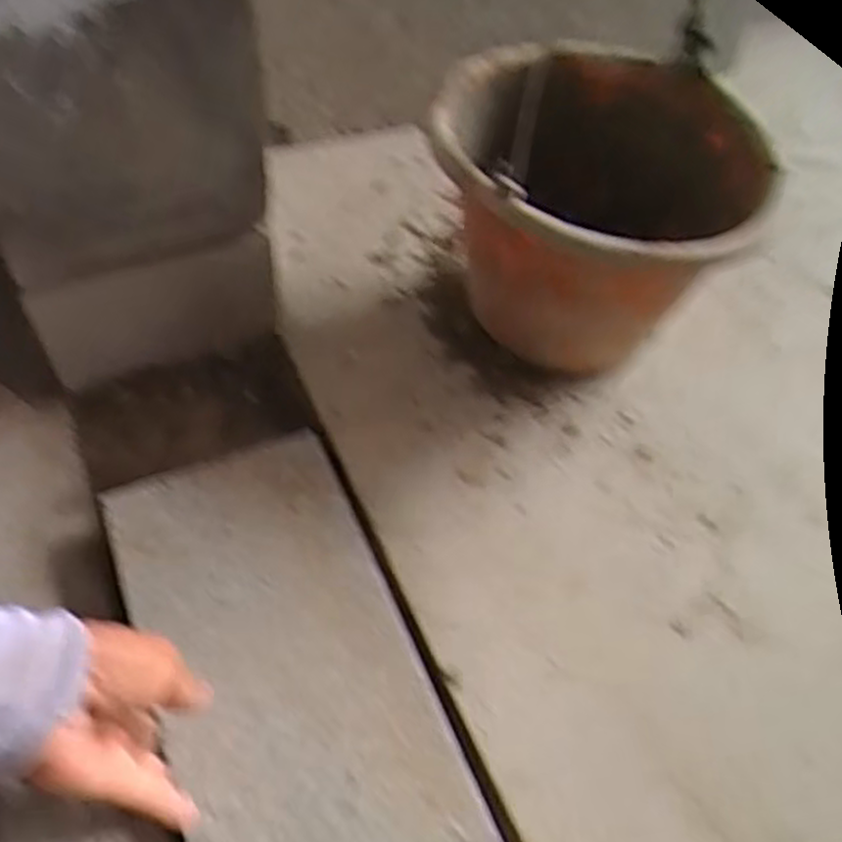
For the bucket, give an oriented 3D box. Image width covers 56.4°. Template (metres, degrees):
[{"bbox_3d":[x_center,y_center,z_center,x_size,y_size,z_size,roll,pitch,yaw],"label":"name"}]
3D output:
[{"bbox_3d":[0.125,-0.152,0.616,0.230,0.176,0.237,2,53,-3],"label":"bucket"}]

